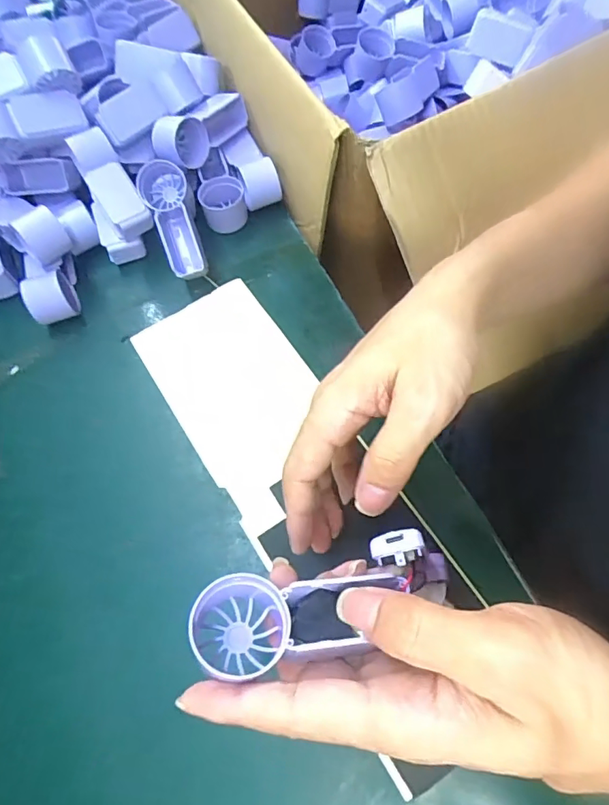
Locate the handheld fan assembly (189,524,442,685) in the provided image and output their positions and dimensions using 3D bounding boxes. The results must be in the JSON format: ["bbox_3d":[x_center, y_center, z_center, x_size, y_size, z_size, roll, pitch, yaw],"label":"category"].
[{"bbox_3d":[0.004,0.084,0.219,0.112,0.029,0.041,-21,68,3],"label":"handheld fan assembly"}]

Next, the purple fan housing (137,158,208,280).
[{"bbox_3d":[-0.110,-0.155,0.423,0.037,0.035,0.103,-19,86,-5],"label":"purple fan housing"}]

